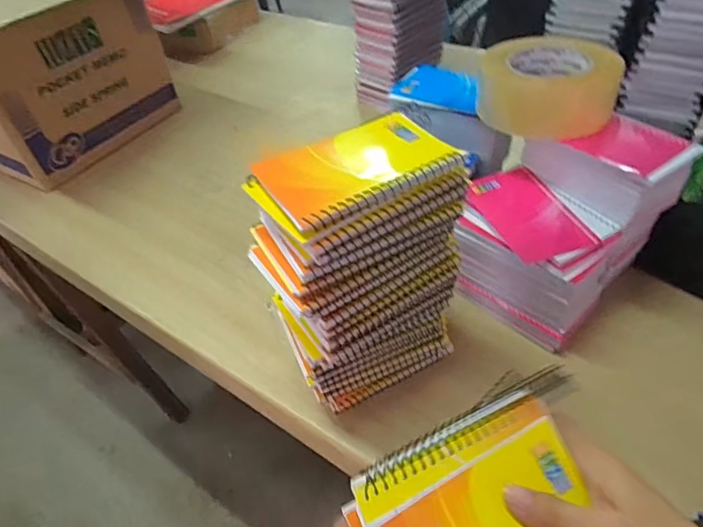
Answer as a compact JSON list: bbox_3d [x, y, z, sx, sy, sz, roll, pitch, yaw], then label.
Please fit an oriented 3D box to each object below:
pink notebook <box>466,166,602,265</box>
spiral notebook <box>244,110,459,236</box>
[{"bbox_3d":[0.168,-0.052,0.476,0.080,0.007,0.123,-15,47,-8],"label":"pink notebook"},{"bbox_3d":[0.005,-0.069,0.337,0.130,0.011,0.084,-26,49,-17],"label":"spiral notebook"}]

